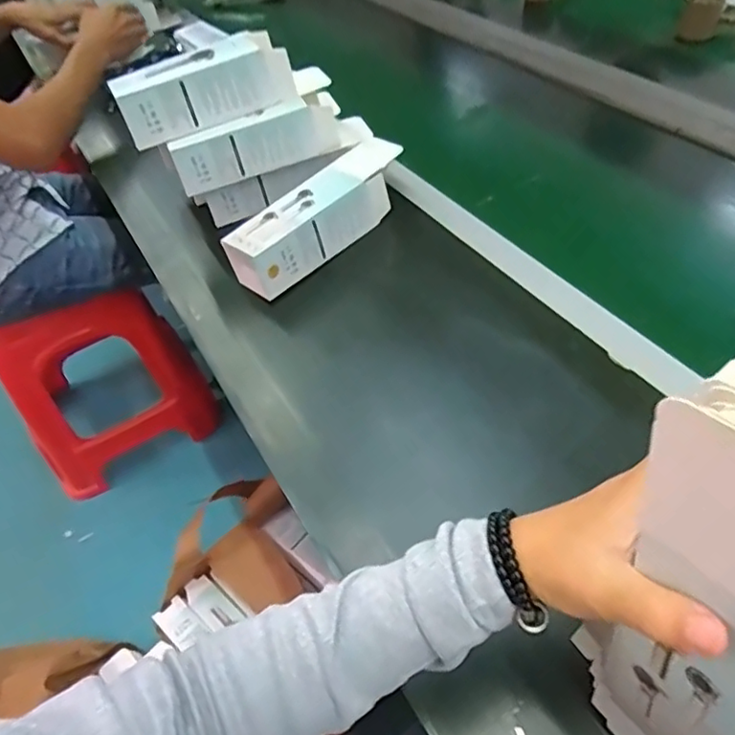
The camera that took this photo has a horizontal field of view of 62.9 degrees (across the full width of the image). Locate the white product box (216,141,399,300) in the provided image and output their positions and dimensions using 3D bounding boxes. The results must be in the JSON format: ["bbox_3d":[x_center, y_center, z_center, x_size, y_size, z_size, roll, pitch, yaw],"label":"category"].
[{"bbox_3d":[-0.056,-0.170,0.673,0.070,0.066,0.228,31,58,30],"label":"white product box"}]

